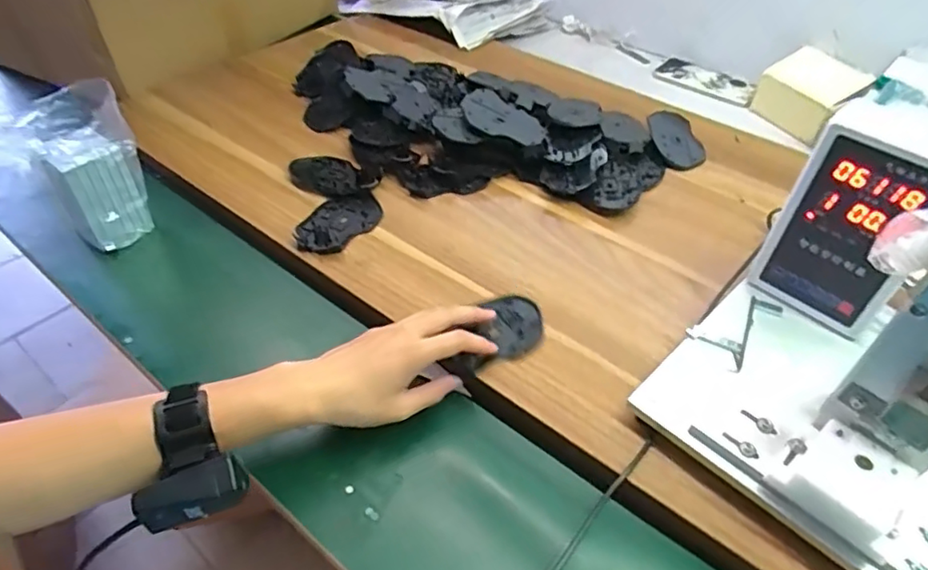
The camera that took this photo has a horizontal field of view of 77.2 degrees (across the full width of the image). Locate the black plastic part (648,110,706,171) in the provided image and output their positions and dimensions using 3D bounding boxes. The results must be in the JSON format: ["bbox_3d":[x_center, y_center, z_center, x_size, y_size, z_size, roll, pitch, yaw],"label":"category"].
[{"bbox_3d":[0.289,-0.201,0.801,0.072,0.021,0.105,-8,48,-9],"label":"black plastic part"}]

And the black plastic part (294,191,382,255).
[{"bbox_3d":[-0.141,-0.073,0.658,0.064,0.007,0.115,28,52,22],"label":"black plastic part"}]

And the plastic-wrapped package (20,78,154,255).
[{"bbox_3d":[-0.398,-0.126,0.631,0.095,0.139,0.084,-28,55,-22],"label":"plastic-wrapped package"}]

